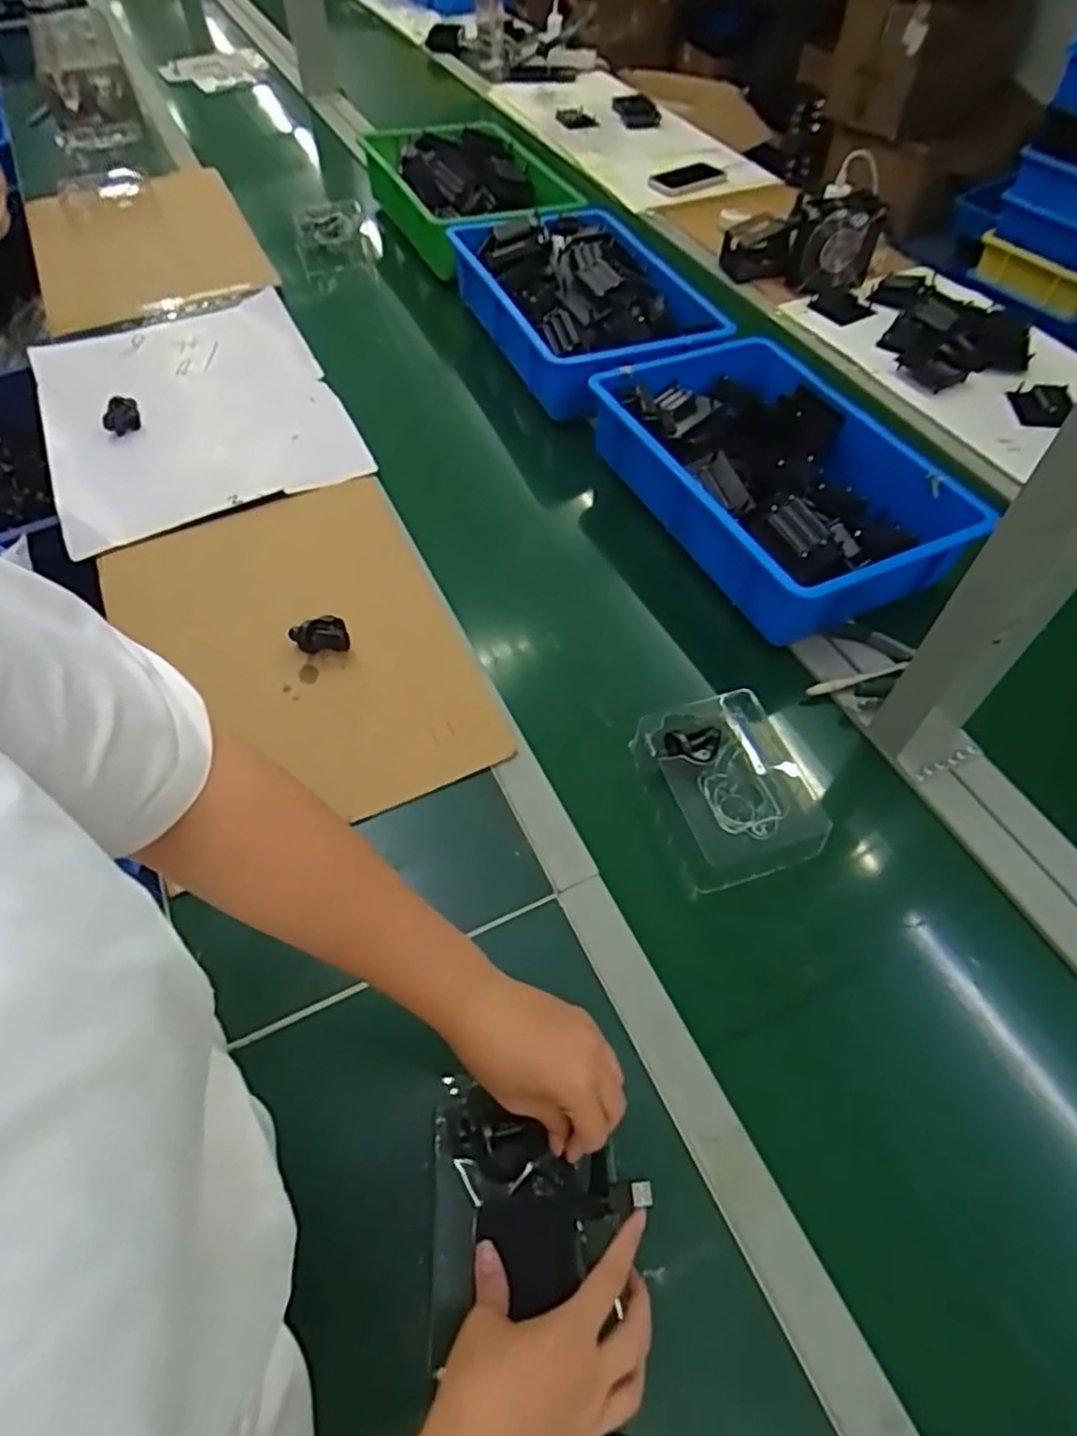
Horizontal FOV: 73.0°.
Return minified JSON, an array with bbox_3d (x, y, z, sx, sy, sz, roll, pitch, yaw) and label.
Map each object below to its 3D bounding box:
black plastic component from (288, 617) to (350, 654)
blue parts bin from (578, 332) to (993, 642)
[{"bbox_3d":[-0.226,-0.083,0.753,0.060,0.027,0.030,-6,57,-4],"label":"black plastic component"},{"bbox_3d":[0.275,-0.288,0.855,0.281,0.099,0.456,-22,60,-14],"label":"blue parts bin"}]

